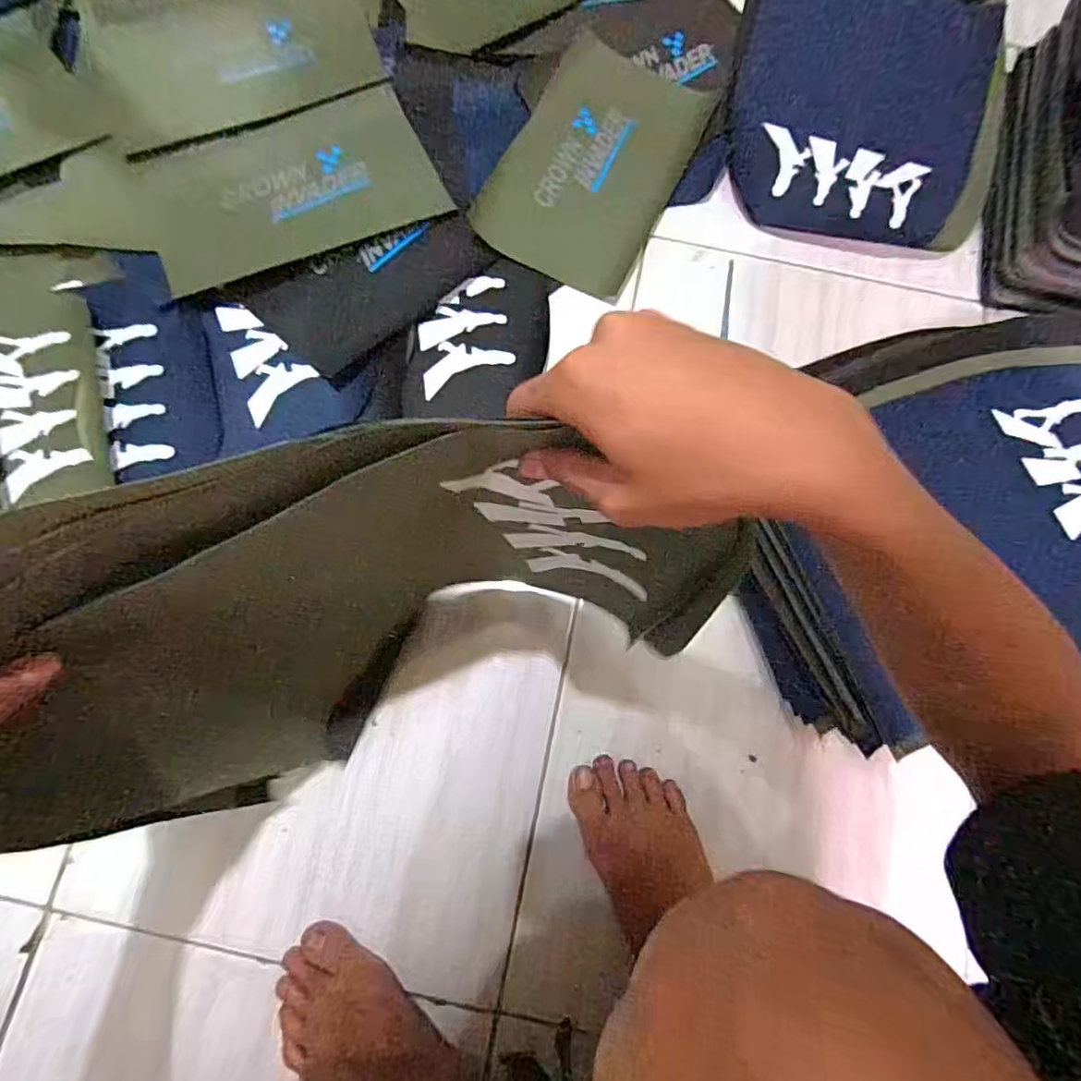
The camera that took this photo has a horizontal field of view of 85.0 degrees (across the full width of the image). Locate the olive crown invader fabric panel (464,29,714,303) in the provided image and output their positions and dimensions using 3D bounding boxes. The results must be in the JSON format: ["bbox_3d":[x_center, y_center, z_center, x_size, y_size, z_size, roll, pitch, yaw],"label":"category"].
[{"bbox_3d":[0.064,-0.437,0.680,0.190,0.009,0.297,25,78,4],"label":"olive crown invader fabric panel"}]

